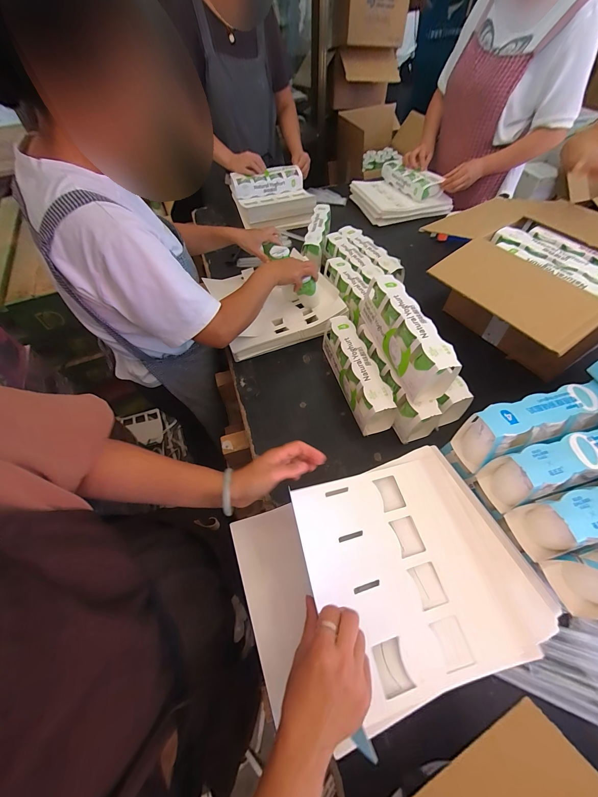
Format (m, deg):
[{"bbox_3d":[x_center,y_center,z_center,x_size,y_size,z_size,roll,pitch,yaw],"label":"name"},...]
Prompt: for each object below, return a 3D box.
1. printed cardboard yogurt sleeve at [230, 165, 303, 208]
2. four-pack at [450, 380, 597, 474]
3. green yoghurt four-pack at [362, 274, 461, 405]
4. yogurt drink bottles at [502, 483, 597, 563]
[{"bbox_3d":[-0.123,-0.854,1.189,0.267,0.080,0.100,-14,56,-7],"label":"printed cardboard yogurt sleeve"},{"bbox_3d":[0.377,0.040,0.476,0.227,0.096,0.068,-16,56,-8],"label":"four-pack"},{"bbox_3d":[0.212,-0.125,0.613,0.078,0.121,0.271,-15,56,-8],"label":"green yoghurt four-pack"},{"bbox_3d":[0.418,0.155,0.412,0.213,0.117,0.068,-14,56,-7],"label":"yogurt drink bottles"}]

